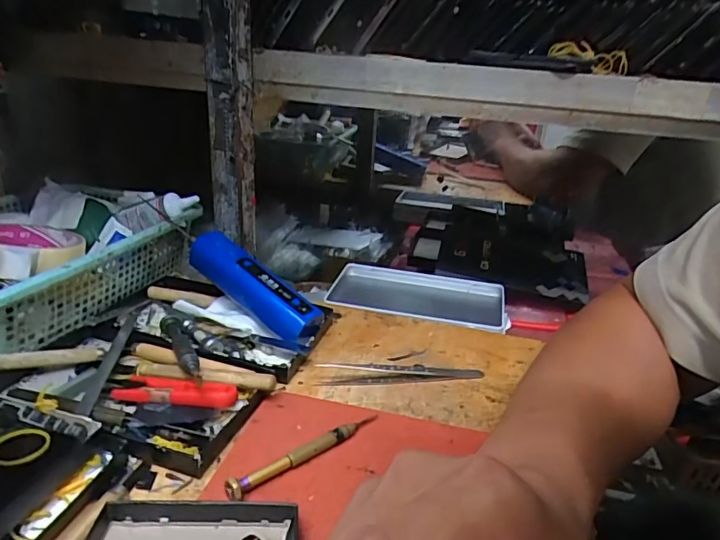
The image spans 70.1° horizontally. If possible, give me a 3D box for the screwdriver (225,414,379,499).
[{"bbox_3d":[-0.031,0.109,0.308,0.108,0.009,0.009,-16,31,-39],"label":"screwdriver"}]

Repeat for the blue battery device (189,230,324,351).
[{"bbox_3d":[-0.090,0.016,0.438,0.132,0.038,0.028,35,31,14],"label":"blue battery device"}]

